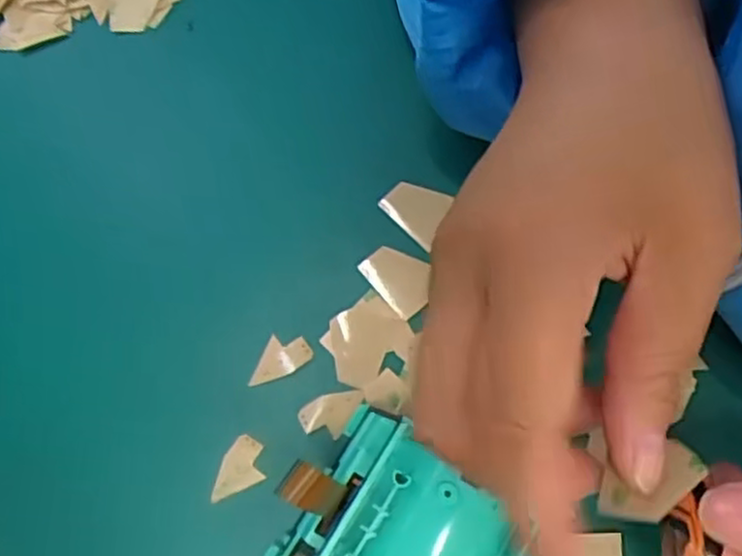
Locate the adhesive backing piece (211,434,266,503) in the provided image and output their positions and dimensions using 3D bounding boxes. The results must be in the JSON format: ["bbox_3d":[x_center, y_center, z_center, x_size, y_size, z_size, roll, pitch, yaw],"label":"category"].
[{"bbox_3d":[-0.050,0.070,0.267,0.023,0.004,0.018,-23,78,-2],"label":"adhesive backing piece"}]

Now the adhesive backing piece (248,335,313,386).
[{"bbox_3d":[-0.036,0.030,0.278,0.025,0.004,0.015,-19,79,-6],"label":"adhesive backing piece"}]

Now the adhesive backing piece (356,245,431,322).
[{"bbox_3d":[0.011,-0.001,0.286,0.020,0.004,0.028,-41,82,-10],"label":"adhesive backing piece"}]

